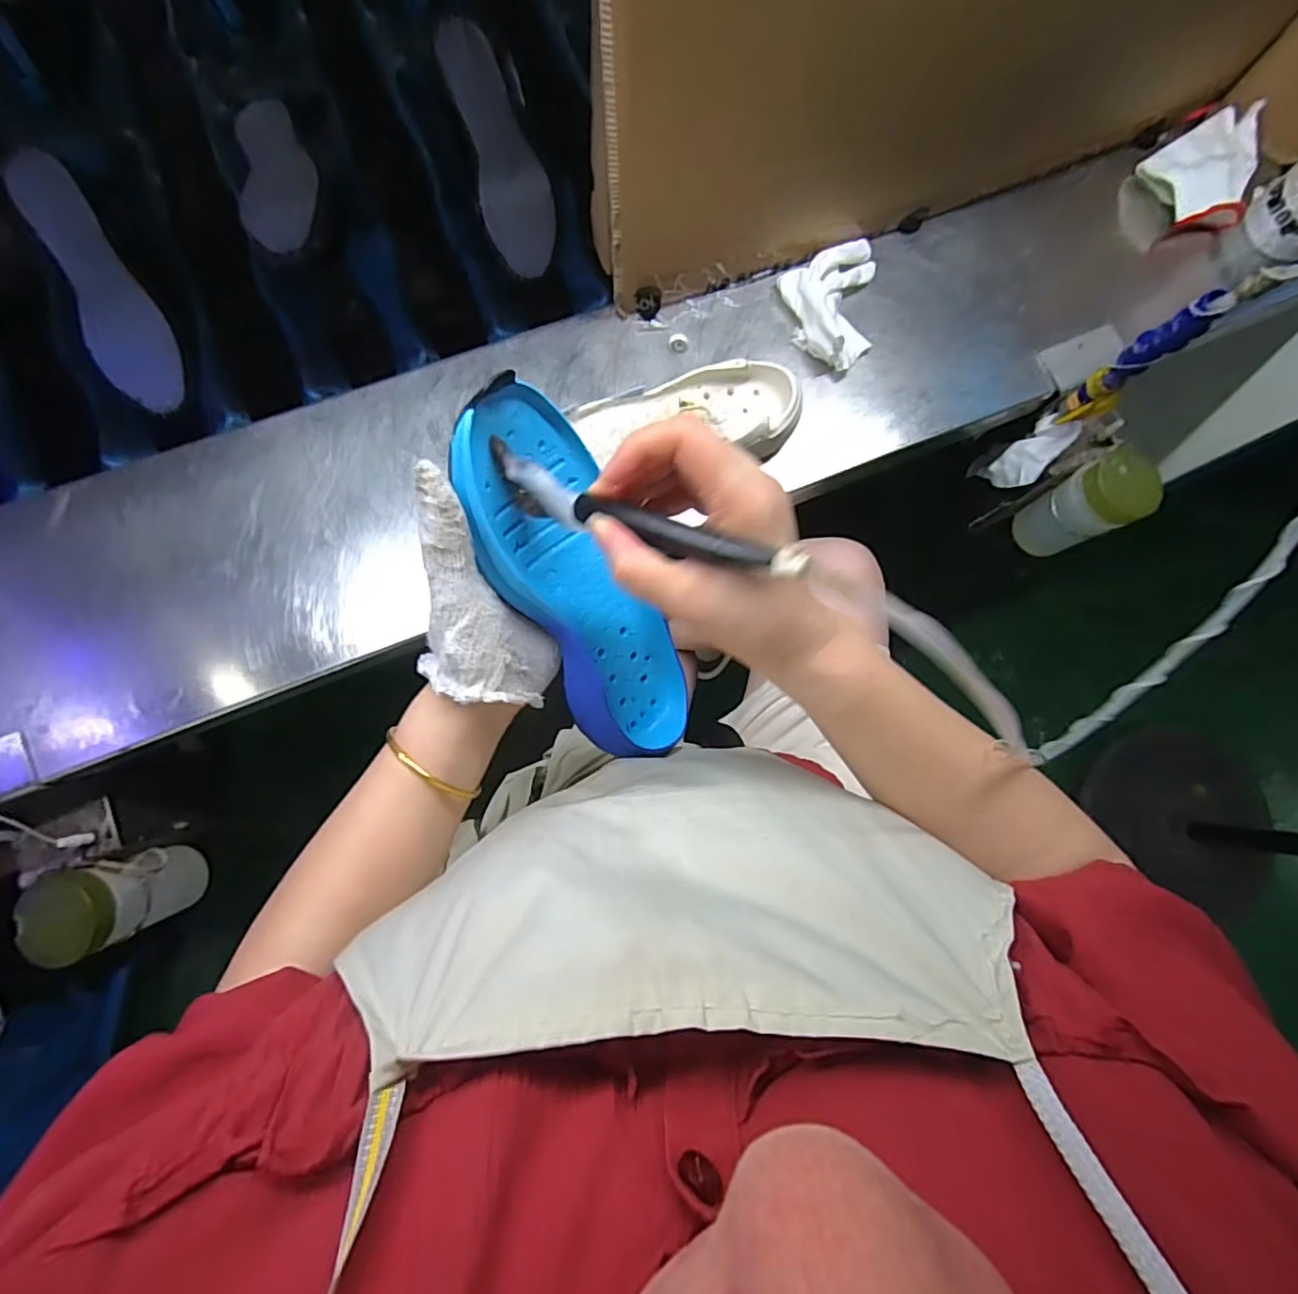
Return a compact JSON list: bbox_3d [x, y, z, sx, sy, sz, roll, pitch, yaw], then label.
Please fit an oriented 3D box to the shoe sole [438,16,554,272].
[{"bbox_3d":[-0.147,-0.494,0.603,0.067,0.015,0.216,-19,104,-5],"label":"shoe sole"}]

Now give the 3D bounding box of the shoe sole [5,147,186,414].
[{"bbox_3d":[-0.507,-0.332,0.561,0.064,0.025,0.214,-21,109,-6],"label":"shoe sole"}]

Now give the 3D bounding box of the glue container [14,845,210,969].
[{"bbox_3d":[-0.488,0.235,0.557,0.079,0.116,0.076,-17,79,-5],"label":"glue container"}]

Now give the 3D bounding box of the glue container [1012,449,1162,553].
[{"bbox_3d":[0.483,-0.152,0.674,0.071,0.139,0.075,-29,80,-7],"label":"glue container"}]

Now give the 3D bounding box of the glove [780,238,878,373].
[{"bbox_3d":[0.172,-0.339,0.581,0.090,0.030,0.141,13,78,1],"label":"glove"}]

